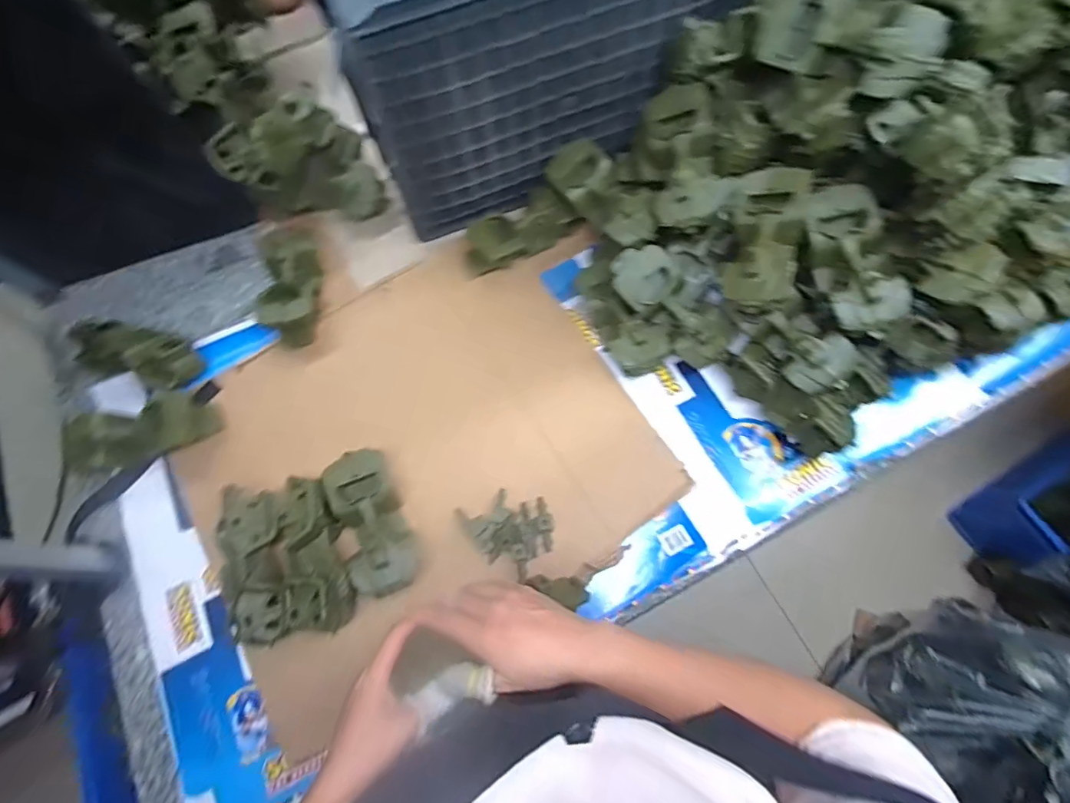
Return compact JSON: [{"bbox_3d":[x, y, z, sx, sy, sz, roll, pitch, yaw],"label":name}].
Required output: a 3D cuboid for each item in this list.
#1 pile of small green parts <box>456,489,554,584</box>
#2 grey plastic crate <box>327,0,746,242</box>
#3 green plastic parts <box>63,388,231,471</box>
[{"bbox_3d":[-0.029,0.160,0.640,0.099,0.029,0.110,-37,73,-11],"label":"pile of small green parts"},{"bbox_3d":[0.009,-0.469,0.675,0.487,0.320,0.178,-23,71,-7],"label":"grey plastic crate"},{"bbox_3d":[-0.536,0.041,0.687,0.186,0.057,0.076,-18,70,-5],"label":"green plastic parts"}]

